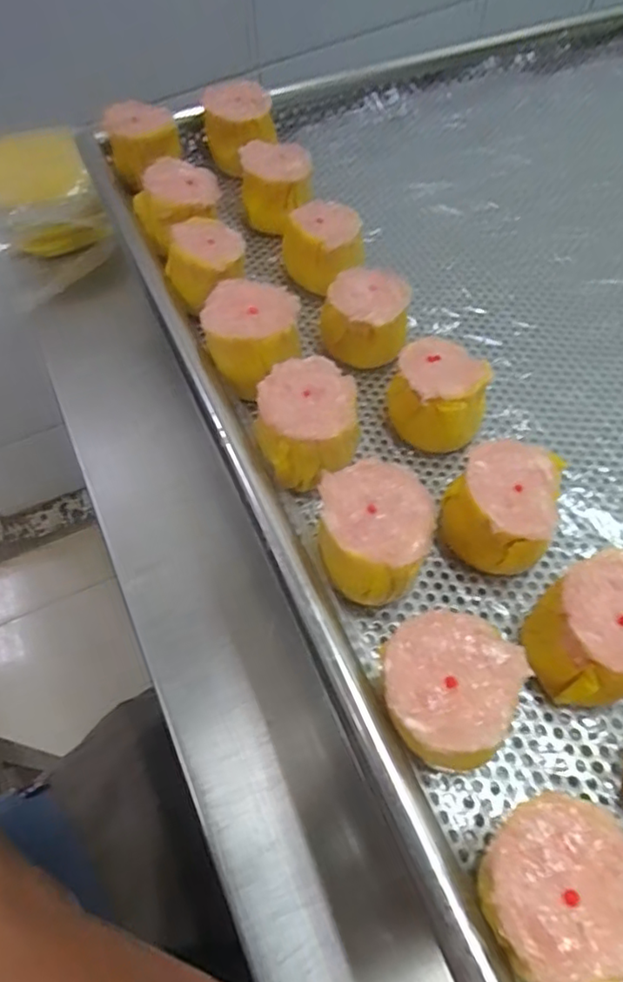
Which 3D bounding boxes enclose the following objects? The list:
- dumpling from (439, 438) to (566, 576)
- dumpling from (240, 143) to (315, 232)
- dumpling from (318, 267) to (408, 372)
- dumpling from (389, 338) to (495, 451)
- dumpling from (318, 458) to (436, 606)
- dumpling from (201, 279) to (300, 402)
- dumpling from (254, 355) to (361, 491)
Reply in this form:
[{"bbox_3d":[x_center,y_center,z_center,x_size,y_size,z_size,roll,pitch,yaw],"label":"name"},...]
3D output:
[{"bbox_3d":[0.062,0.007,0.198,0.033,0.031,0.044,30,66,19],"label":"dumpling"},{"bbox_3d":[-0.017,-0.151,0.299,0.033,0.029,0.034,0,61,0],"label":"dumpling"},{"bbox_3d":[0.022,-0.071,0.253,0.034,0.035,0.028,4,60,6],"label":"dumpling"},{"bbox_3d":[0.048,-0.035,0.231,0.033,0.037,0.035,-1,59,2],"label":"dumpling"},{"bbox_3d":[0.019,0.015,0.189,0.033,0.035,0.039,-1,59,3],"label":"dumpling"},{"bbox_3d":[-0.022,-0.057,0.230,0.034,0.026,0.039,-4,59,1],"label":"dumpling"},{"bbox_3d":[-0.001,-0.022,0.211,0.033,0.030,0.039,2,60,4],"label":"dumpling"}]

